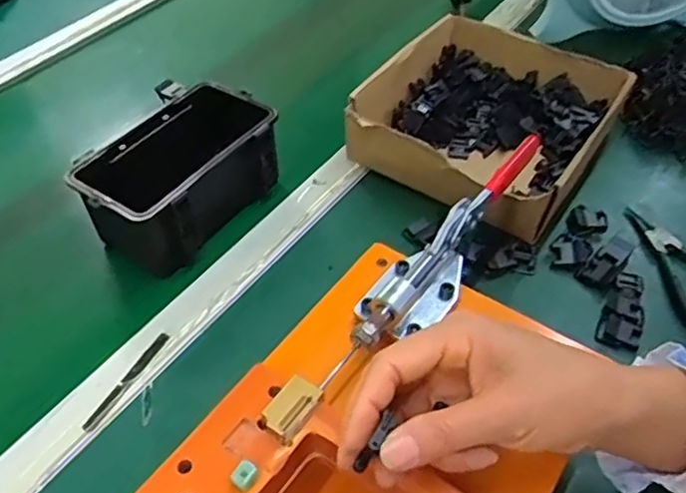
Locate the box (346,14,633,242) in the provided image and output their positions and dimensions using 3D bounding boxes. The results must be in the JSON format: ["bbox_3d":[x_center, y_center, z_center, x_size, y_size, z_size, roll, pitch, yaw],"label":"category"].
[{"bbox_3d":[0.141,-0.125,0.641,0.202,0.080,0.232,25,53,23],"label":"box"}]

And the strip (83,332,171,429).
[{"bbox_3d":[-0.160,0.098,0.480,0.009,0.004,0.089,22,51,21],"label":"strip"}]

